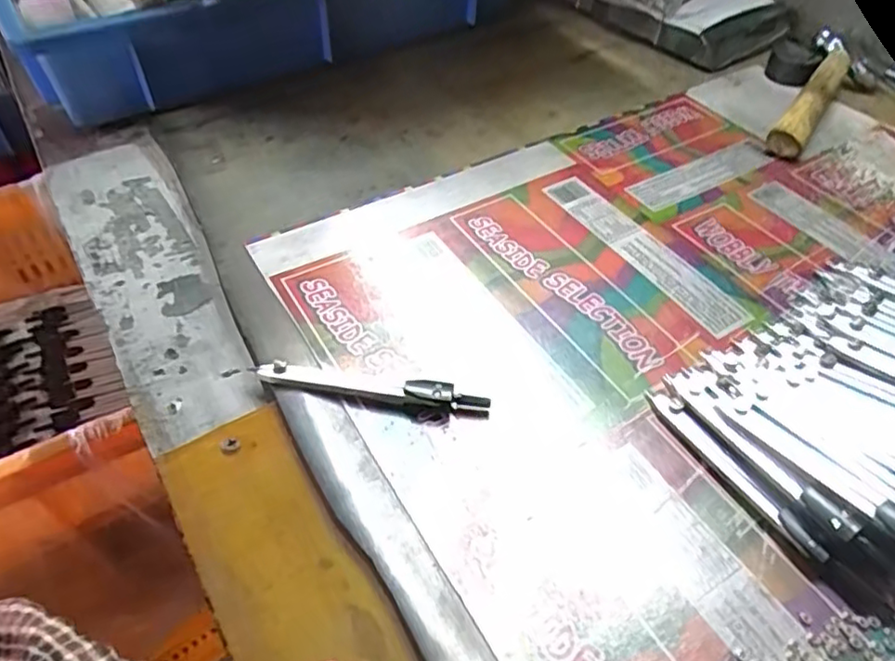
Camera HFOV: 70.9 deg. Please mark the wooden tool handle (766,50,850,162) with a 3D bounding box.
[{"bbox_3d":[0.270,-0.170,0.468,0.023,0.028,0.125,27,54,22],"label":"wooden tool handle"}]

